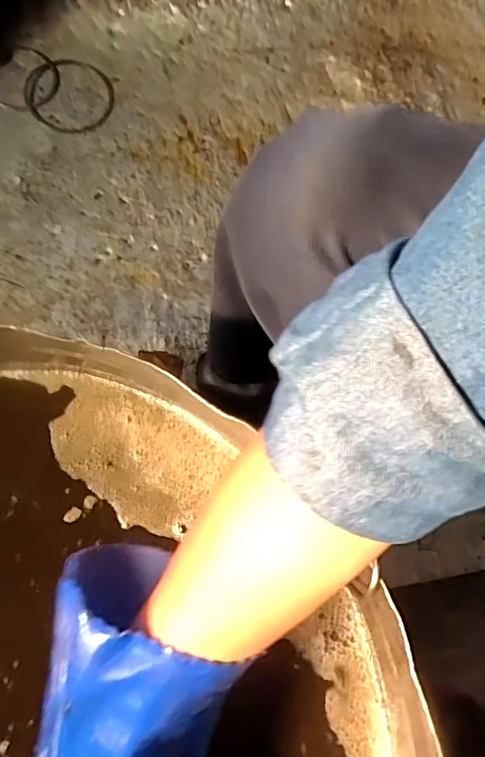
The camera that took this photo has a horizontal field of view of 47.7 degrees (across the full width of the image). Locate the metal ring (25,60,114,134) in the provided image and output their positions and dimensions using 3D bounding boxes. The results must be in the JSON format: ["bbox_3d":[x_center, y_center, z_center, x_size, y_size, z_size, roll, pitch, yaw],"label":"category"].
[{"bbox_3d":[-0.289,-0.470,0.912,0.145,0.014,0.136,2,73,-6],"label":"metal ring"}]

